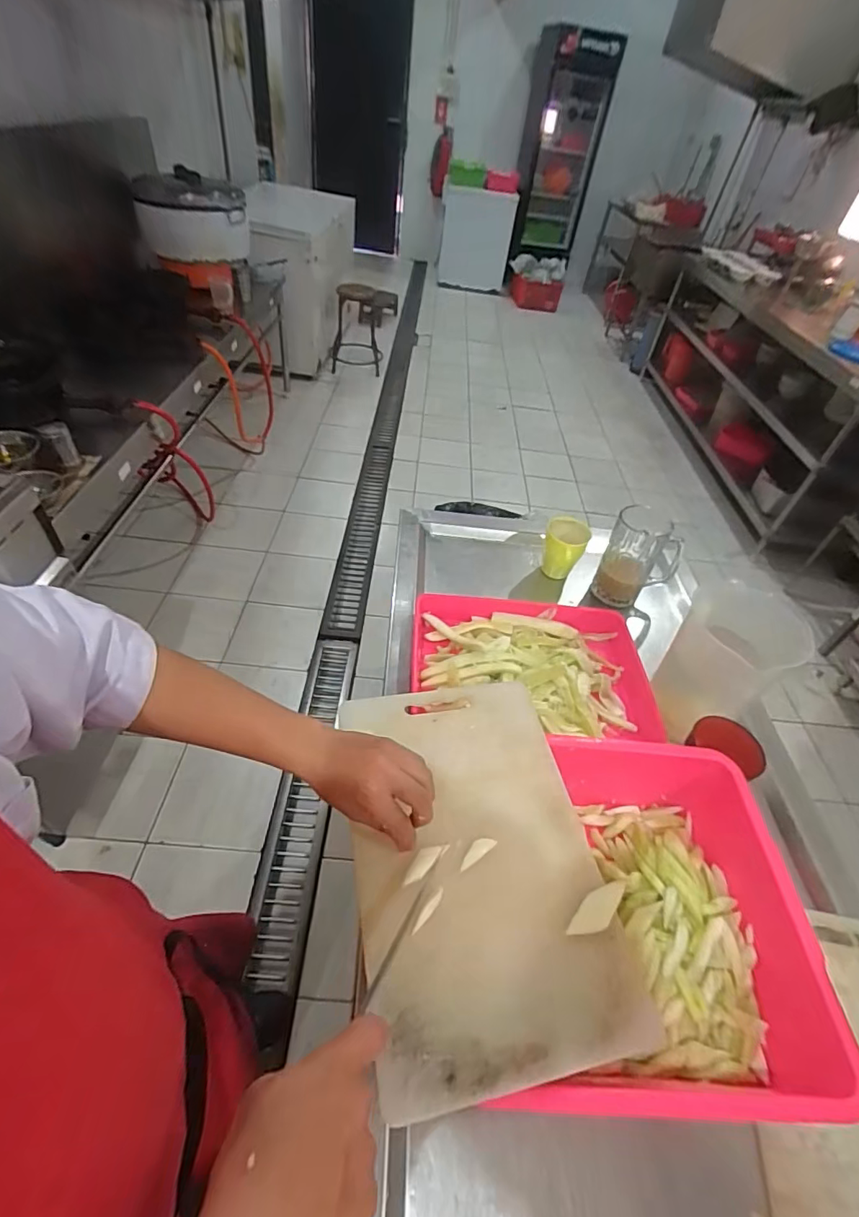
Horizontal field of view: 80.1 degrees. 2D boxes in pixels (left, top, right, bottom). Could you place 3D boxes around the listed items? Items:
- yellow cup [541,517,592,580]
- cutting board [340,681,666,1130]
[{"bbox_3d":[0.259,-0.117,0.984,0.078,0.081,0.086,16,46,7],"label":"yellow cup"},{"bbox_3d":[0.042,0.227,0.491,0.224,0.016,0.350,-8,47,-11],"label":"cutting board"}]

